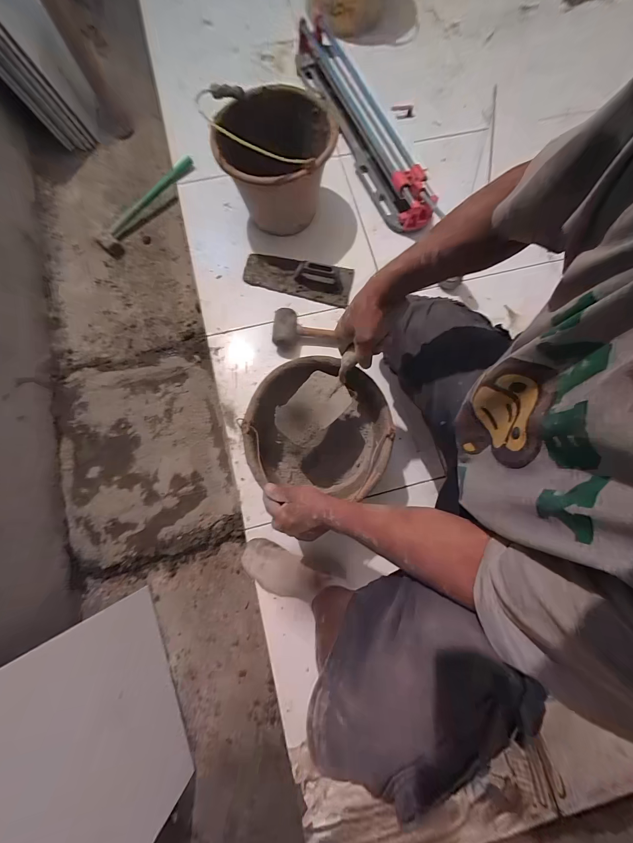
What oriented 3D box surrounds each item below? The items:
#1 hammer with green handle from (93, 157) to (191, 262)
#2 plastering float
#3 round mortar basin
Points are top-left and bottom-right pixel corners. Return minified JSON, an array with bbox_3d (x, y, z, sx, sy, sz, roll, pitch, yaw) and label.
[{"bbox_3d":[-0.491,-0.636,0.852,0.070,0.044,0.370,38,80,6],"label":"hammer with green handle"},{"bbox_3d":[-0.052,-0.399,0.772,0.294,0.055,0.117,12,79,1],"label":"plastering float"},{"bbox_3d":[0.007,0.011,0.577,0.254,0.144,0.246,0,79,1],"label":"round mortar basin"}]

